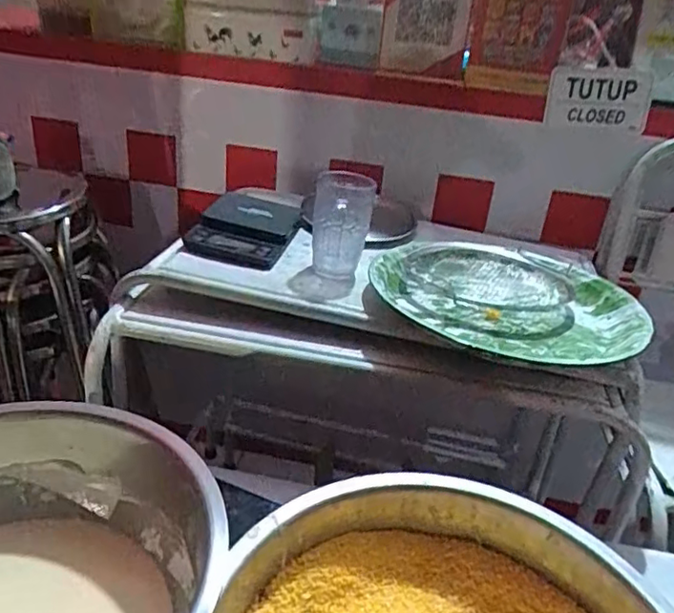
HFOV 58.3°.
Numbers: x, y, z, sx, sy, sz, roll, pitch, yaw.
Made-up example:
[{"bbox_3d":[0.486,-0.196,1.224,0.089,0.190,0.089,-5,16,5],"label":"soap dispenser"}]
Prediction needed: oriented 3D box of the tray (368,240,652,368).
[{"bbox_3d":[0.212,-0.016,0.779,0.320,0.030,0.295,8,29,3],"label":"tray"}]

